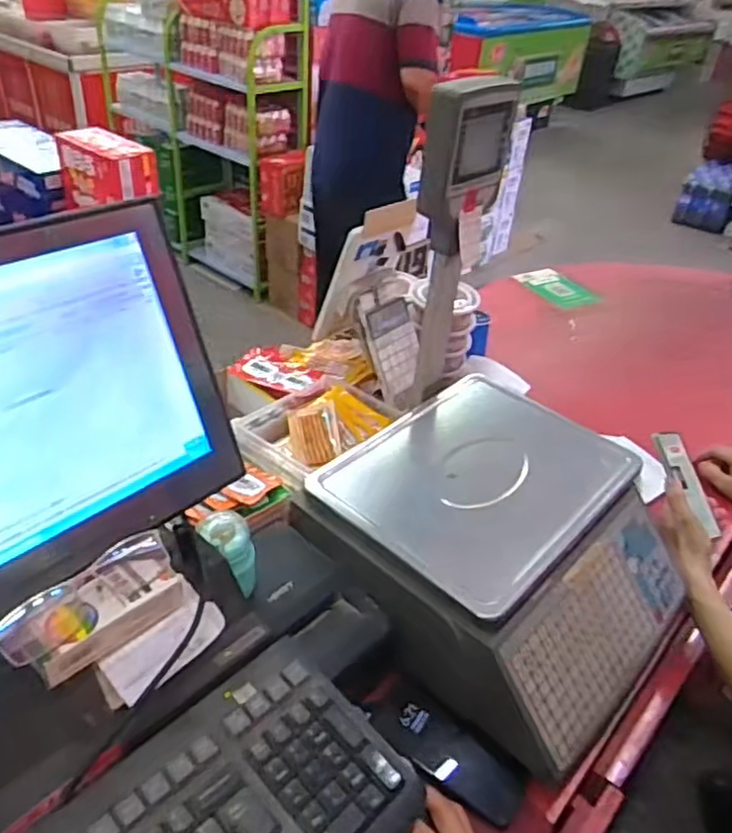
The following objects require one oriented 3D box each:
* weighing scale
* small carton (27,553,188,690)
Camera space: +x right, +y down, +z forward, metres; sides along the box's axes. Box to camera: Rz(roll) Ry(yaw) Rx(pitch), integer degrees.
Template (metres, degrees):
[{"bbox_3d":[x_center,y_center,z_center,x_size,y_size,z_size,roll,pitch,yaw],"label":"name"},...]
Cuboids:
[{"bbox_3d":[0.154,-0.003,0.720,0.414,0.503,0.414,33,44,32],"label":"weighing scale"},{"bbox_3d":[-0.183,0.137,0.481,0.048,0.028,0.104,31,43,30],"label":"small carton"}]

